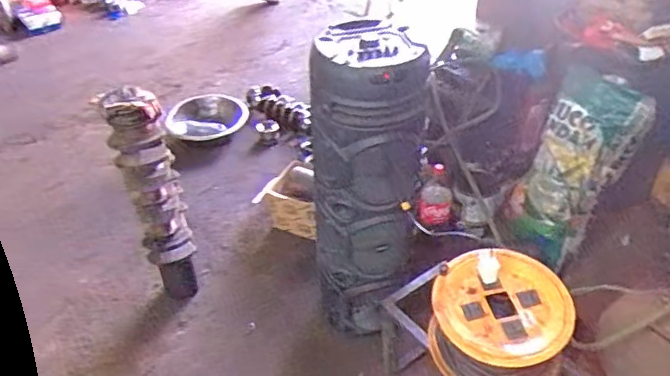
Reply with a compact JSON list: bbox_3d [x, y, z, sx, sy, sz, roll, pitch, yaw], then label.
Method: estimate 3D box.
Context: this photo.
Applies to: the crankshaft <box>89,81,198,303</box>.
[{"bbox_3d":[-0.512,0.047,1.679,0.145,0.723,0.130,-22,44,-22],"label":"crankshaft"}]

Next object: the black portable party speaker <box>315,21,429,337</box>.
[{"bbox_3d":[0.080,0.012,1.484,0.259,0.807,0.237,1,40,4],"label":"black portable party speaker"}]

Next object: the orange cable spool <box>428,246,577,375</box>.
[{"bbox_3d":[0.352,0.294,1.264,0.280,0.200,0.262,9,41,13],"label":"orange cable spool"}]

